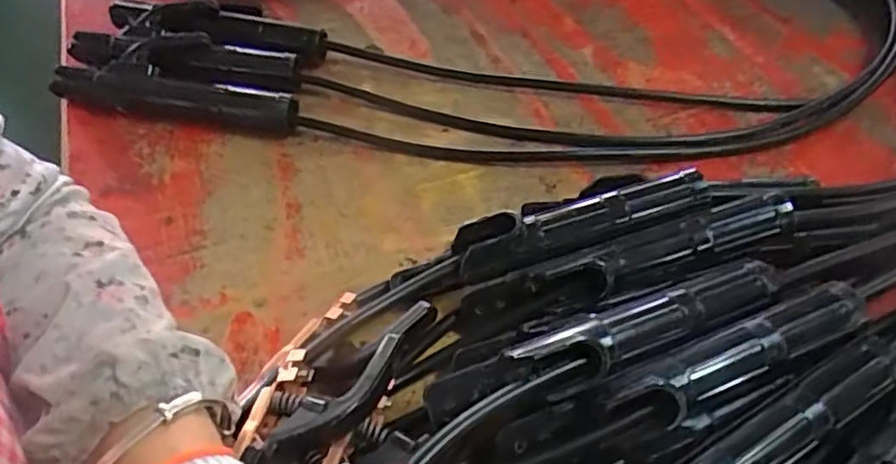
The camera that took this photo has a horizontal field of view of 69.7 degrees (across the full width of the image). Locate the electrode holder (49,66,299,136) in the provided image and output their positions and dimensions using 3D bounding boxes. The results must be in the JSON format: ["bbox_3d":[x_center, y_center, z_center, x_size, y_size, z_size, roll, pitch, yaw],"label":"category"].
[{"bbox_3d":[-0.207,-0.099,0.488,0.183,0.034,0.026,8,50,6],"label":"electrode holder"}]

